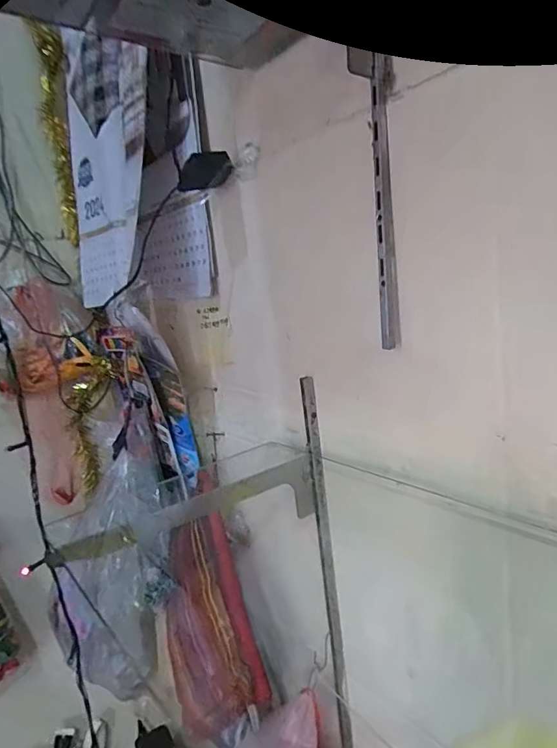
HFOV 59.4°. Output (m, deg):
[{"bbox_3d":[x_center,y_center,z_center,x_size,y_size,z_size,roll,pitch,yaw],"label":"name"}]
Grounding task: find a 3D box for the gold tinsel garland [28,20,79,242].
[{"bbox_3d":[-0.378,-0.409,0.852,0.051,0.338,0.057,-11,11,-21],"label":"gold tinsel garland"}]

